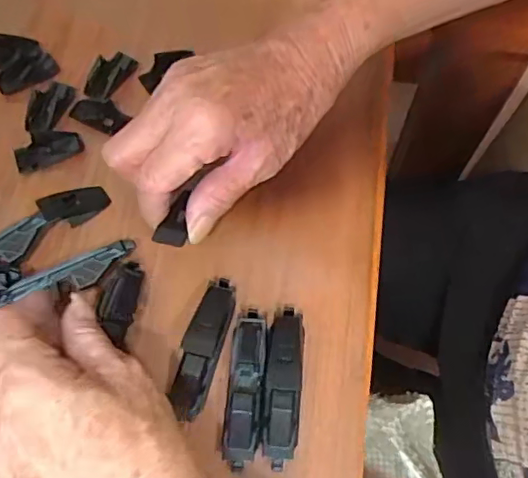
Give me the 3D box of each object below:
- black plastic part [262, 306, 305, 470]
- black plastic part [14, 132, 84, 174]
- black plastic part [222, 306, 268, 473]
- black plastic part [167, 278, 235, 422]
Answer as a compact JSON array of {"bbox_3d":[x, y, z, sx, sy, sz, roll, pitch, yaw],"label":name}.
[{"bbox_3d":[0.010,0.076,0.297,0.018,0.023,0.082,4,67,0],"label":"black plastic part"},{"bbox_3d":[-0.138,-0.057,0.359,0.041,0.006,0.023,-27,70,-12],"label":"black plastic part"},{"bbox_3d":[-0.010,0.077,0.299,0.018,0.019,0.083,4,67,1],"label":"black plastic part"},{"bbox_3d":[-0.032,0.057,0.304,0.021,0.025,0.077,10,67,3],"label":"black plastic part"}]

